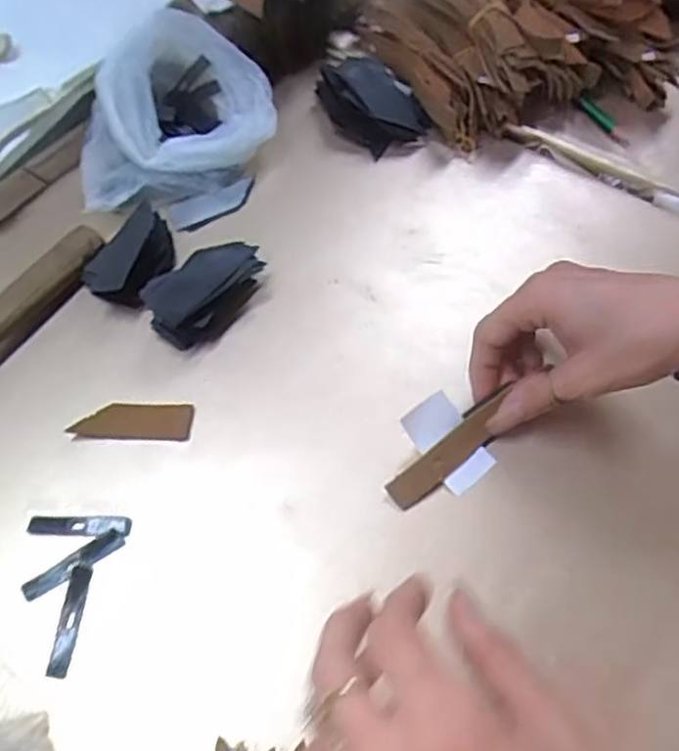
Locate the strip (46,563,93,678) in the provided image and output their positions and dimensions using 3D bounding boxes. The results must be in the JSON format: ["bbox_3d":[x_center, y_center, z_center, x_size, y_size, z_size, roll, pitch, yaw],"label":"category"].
[{"bbox_3d":[-0.132,0.119,0.349,0.010,0.004,0.052,4,58,0],"label":"strip"}]

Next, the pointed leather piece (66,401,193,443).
[{"bbox_3d":[-0.118,0.025,0.410,0.066,0.005,0.026,1,57,2],"label":"pointed leather piece"}]

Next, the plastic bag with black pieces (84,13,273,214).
[{"bbox_3d":[-0.116,-0.190,0.503,0.139,0.064,0.128,-10,58,-6],"label":"plastic bag with black pieces"}]

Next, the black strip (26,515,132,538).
[{"bbox_3d":[-0.138,0.080,0.377,0.054,0.004,0.011,-1,57,4],"label":"black strip"}]

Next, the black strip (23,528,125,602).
[{"bbox_3d":[-0.136,0.096,0.362,0.053,0.004,0.011,-31,64,-20],"label":"black strip"}]

